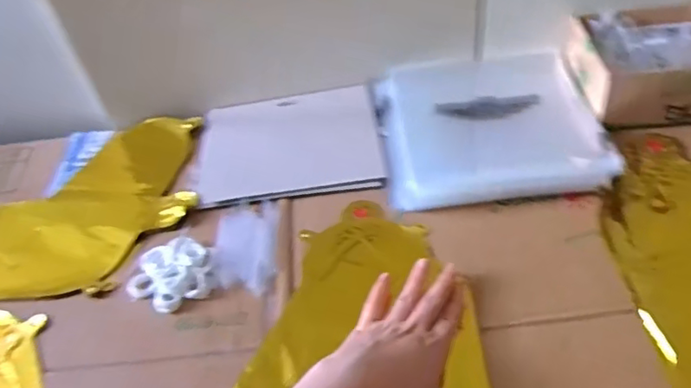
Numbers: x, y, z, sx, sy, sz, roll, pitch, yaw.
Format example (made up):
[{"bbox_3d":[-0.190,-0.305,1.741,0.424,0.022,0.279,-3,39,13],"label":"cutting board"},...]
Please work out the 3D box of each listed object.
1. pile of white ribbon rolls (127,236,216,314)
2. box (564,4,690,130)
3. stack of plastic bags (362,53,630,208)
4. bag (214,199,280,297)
[{"bbox_3d":[-0.160,0.072,0.569,0.078,0.012,0.074,18,52,23],"label":"pile of white ribbon rolls"},{"bbox_3d":[0.349,-0.142,0.658,0.188,0.065,0.135,-5,47,4],"label":"box"},{"bbox_3d":[0.150,-0.082,0.665,0.223,0.025,0.216,-7,47,2],"label":"stack of plastic bags"},{"bbox_3d":[-0.096,0.049,0.598,0.058,0.007,0.109,-6,47,3],"label":"bag"}]

